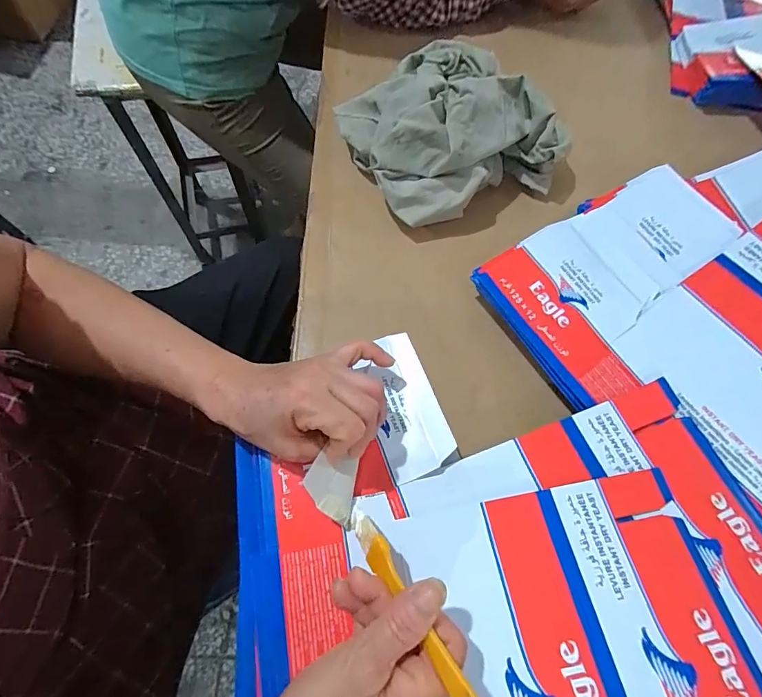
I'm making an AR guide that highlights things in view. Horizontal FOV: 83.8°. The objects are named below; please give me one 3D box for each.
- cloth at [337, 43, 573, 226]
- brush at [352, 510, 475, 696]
[{"bbox_3d":[0.069,-0.227,0.435,0.199,0.094,0.164,-19,62,-8],"label":"cloth"},{"bbox_3d":[0.018,0.145,0.234,0.015,0.014,0.136,-31,43,-14],"label":"brush"}]

